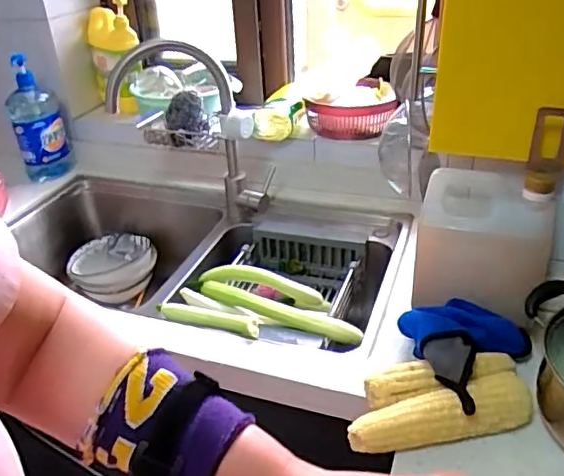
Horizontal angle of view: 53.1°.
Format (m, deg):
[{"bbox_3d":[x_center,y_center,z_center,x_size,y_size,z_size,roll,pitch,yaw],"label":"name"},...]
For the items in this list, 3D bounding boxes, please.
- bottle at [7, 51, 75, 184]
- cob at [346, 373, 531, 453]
[{"bbox_3d":[-0.554,-0.261,1.286,0.109,0.261,0.116,-14,33,-17],"label":"bottle"},{"bbox_3d":[0.172,0.196,0.621,0.199,0.051,0.058,-7,32,-6],"label":"cob"}]

